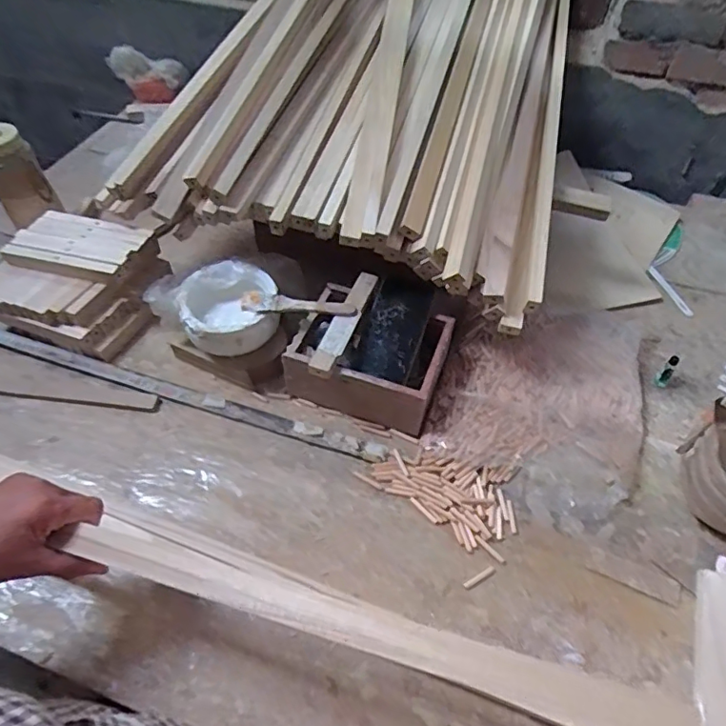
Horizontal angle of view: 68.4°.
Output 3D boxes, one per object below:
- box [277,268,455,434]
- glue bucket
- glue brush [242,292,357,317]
[{"bbox_3d":[0.012,-0.017,0.702,0.179,0.107,0.168,17,55,11],"label":"box"},{"bbox_3d":[-0.176,-0.070,0.706,0.127,0.058,0.124,-21,57,-16],"label":"glue bucket"},{"bbox_3d":[-0.080,-0.072,0.674,0.141,0.014,0.033,2,53,0],"label":"glue brush"}]

